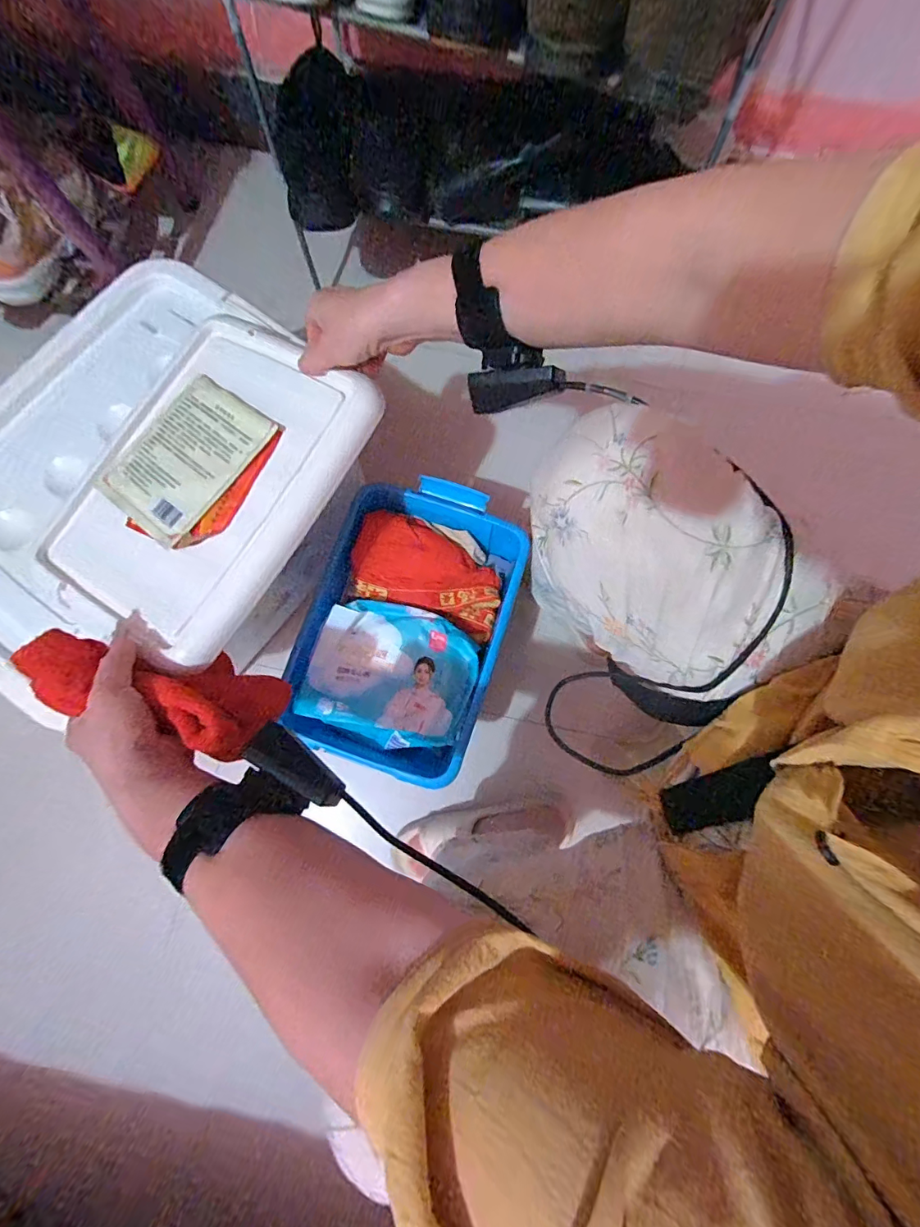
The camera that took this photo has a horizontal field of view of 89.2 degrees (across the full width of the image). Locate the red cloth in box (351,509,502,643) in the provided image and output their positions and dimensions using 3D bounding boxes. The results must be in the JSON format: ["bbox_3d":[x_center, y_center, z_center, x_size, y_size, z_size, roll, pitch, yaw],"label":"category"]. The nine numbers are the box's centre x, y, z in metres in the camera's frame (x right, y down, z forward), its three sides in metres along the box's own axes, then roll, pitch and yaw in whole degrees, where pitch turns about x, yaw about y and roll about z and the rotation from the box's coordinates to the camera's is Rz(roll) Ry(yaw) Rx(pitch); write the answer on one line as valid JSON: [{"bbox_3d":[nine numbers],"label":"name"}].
[{"bbox_3d":[-0.036,-0.053,0.573,0.187,0.054,0.114,20,80,5],"label":"red cloth in box"}]

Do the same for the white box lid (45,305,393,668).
[{"bbox_3d":[-0.236,-0.127,0.433,0.219,0.030,0.303,31,81,7],"label":"white box lid"}]

